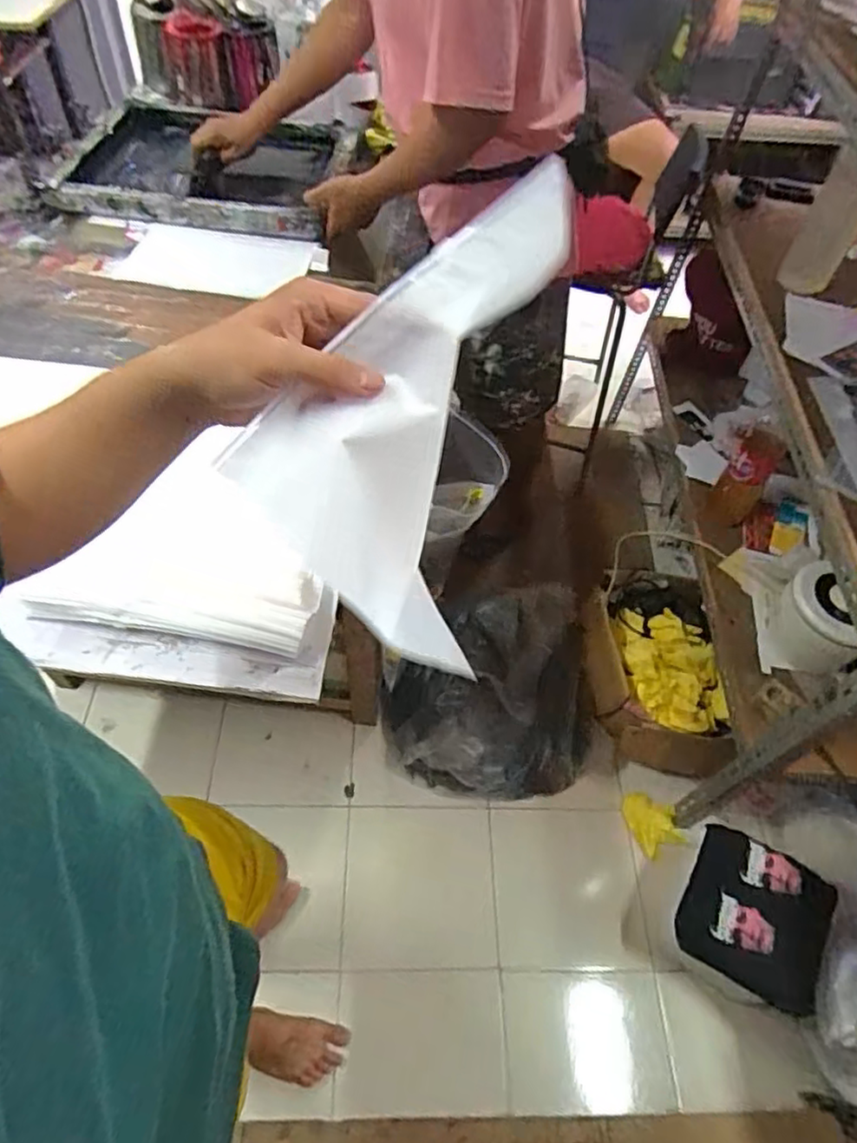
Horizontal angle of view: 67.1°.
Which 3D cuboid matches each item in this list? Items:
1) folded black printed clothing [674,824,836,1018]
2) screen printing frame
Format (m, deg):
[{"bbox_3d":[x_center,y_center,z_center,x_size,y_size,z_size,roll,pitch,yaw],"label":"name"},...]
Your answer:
[{"bbox_3d":[0.580,0.601,1.144,0.225,0.083,0.248,24,56,12],"label":"folded black printed clothing"},{"bbox_3d":[-0.427,-0.804,1.282,0.493,0.065,0.412,8,54,1],"label":"screen printing frame"}]

